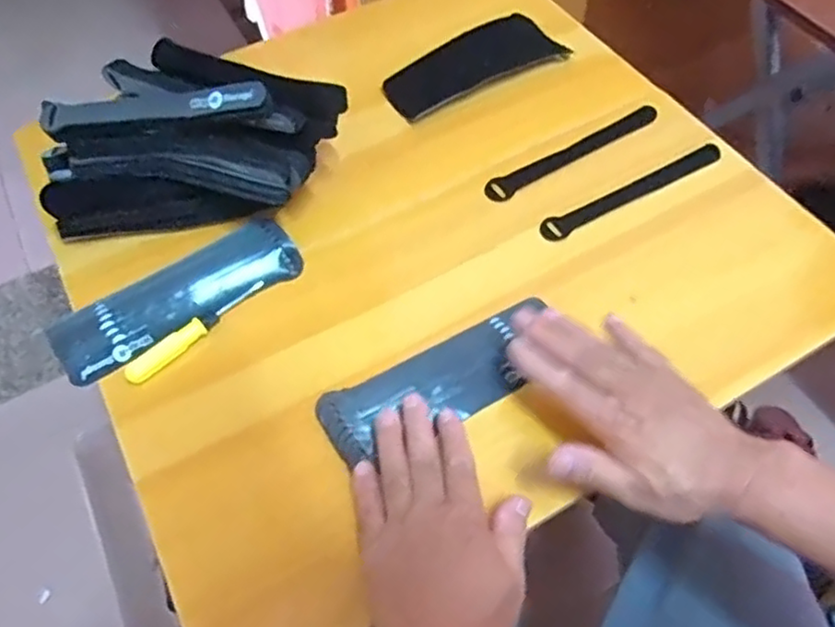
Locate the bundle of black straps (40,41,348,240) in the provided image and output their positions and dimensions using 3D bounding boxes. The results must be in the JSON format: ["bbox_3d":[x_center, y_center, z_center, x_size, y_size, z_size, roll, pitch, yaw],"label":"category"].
[{"bbox_3d":[-0.189,-0.149,0.555,0.252,0.105,0.130,-1,58,0],"label":"bundle of black straps"}]

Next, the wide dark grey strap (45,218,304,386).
[{"bbox_3d":[-0.196,-0.014,0.539,0.200,0.015,0.064,-31,63,-17],"label":"wide dark grey strap"}]

